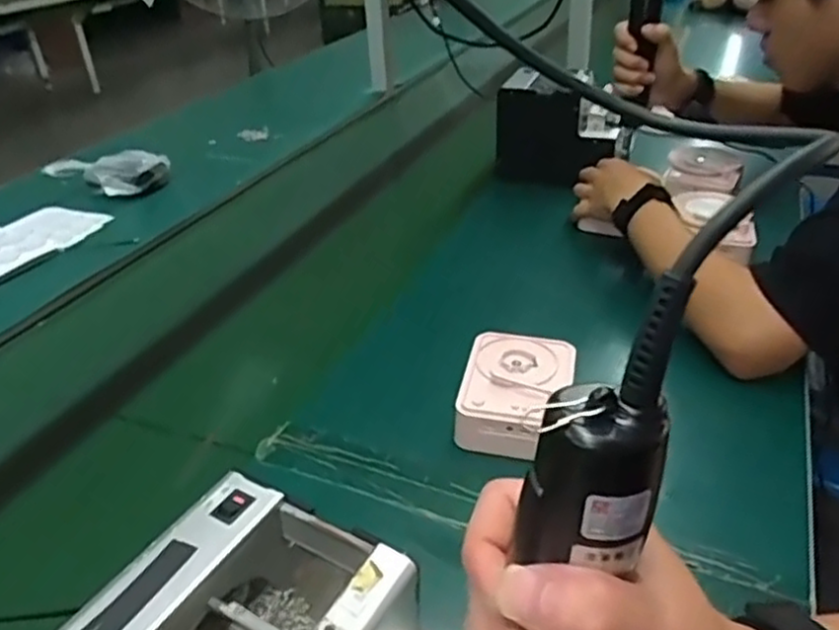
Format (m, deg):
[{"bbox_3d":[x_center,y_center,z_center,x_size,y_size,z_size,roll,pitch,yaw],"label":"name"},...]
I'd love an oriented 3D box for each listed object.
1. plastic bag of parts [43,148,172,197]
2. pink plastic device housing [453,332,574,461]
[{"bbox_3d":[-0.522,-0.248,1.213,0.178,0.038,0.113,7,34,17],"label":"plastic bag of parts"},{"bbox_3d":[0.088,0.070,0.655,0.094,0.048,0.118,5,33,13],"label":"pink plastic device housing"}]

